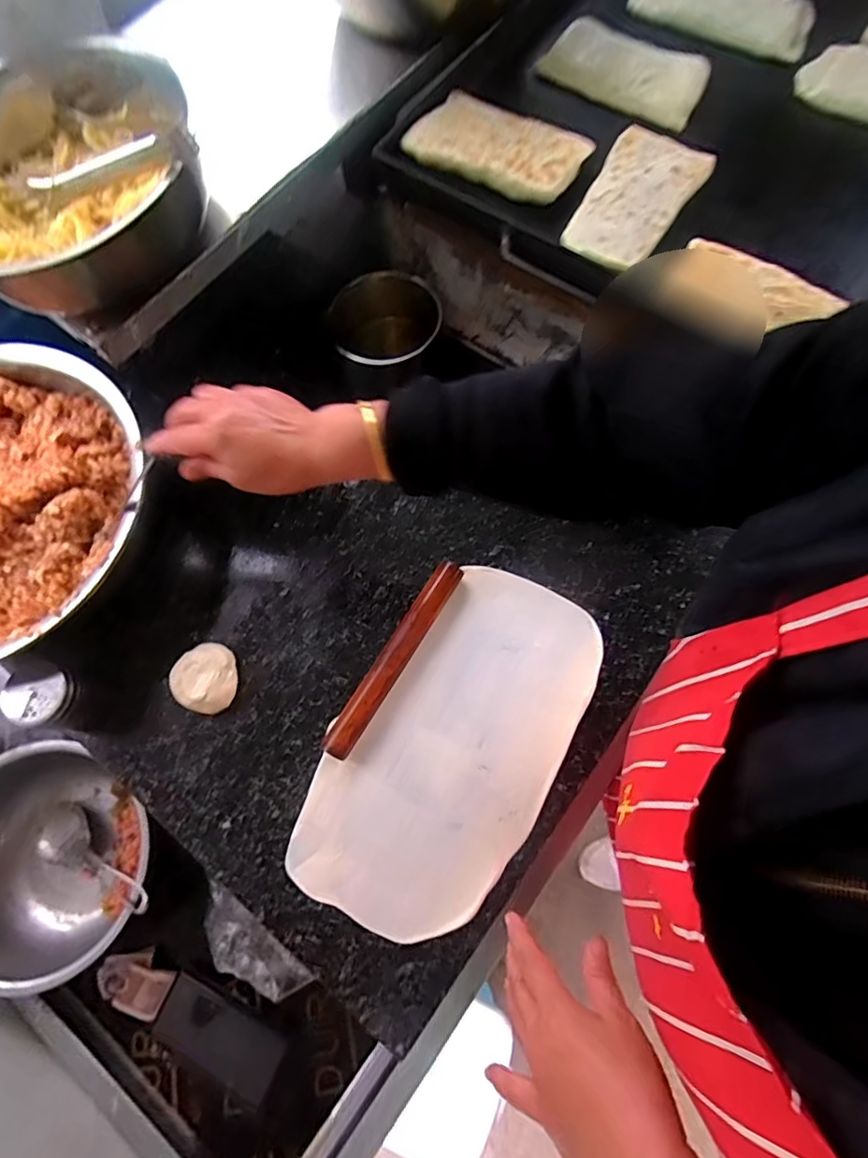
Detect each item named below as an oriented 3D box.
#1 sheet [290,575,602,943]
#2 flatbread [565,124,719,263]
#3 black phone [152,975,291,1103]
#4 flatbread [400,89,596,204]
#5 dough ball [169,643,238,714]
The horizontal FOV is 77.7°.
[{"bbox_3d":[0.026,0.168,0.558,0.195,0.010,0.371,29,74,10],"label":"sheet"},{"bbox_3d":[0.193,-0.366,0.521,0.091,0.014,0.174,31,80,11],"label":"flatbread"},{"bbox_3d":[-0.260,0.554,0.651,0.155,0.011,0.082,28,84,3],"label":"black phone"},{"bbox_3d":[0.063,-0.447,0.554,0.178,0.023,0.086,25,79,10],"label":"flatbread"},{"bbox_3d":[-0.245,0.106,0.577,0.067,0.031,0.070,-1,76,5],"label":"dough ball"}]

